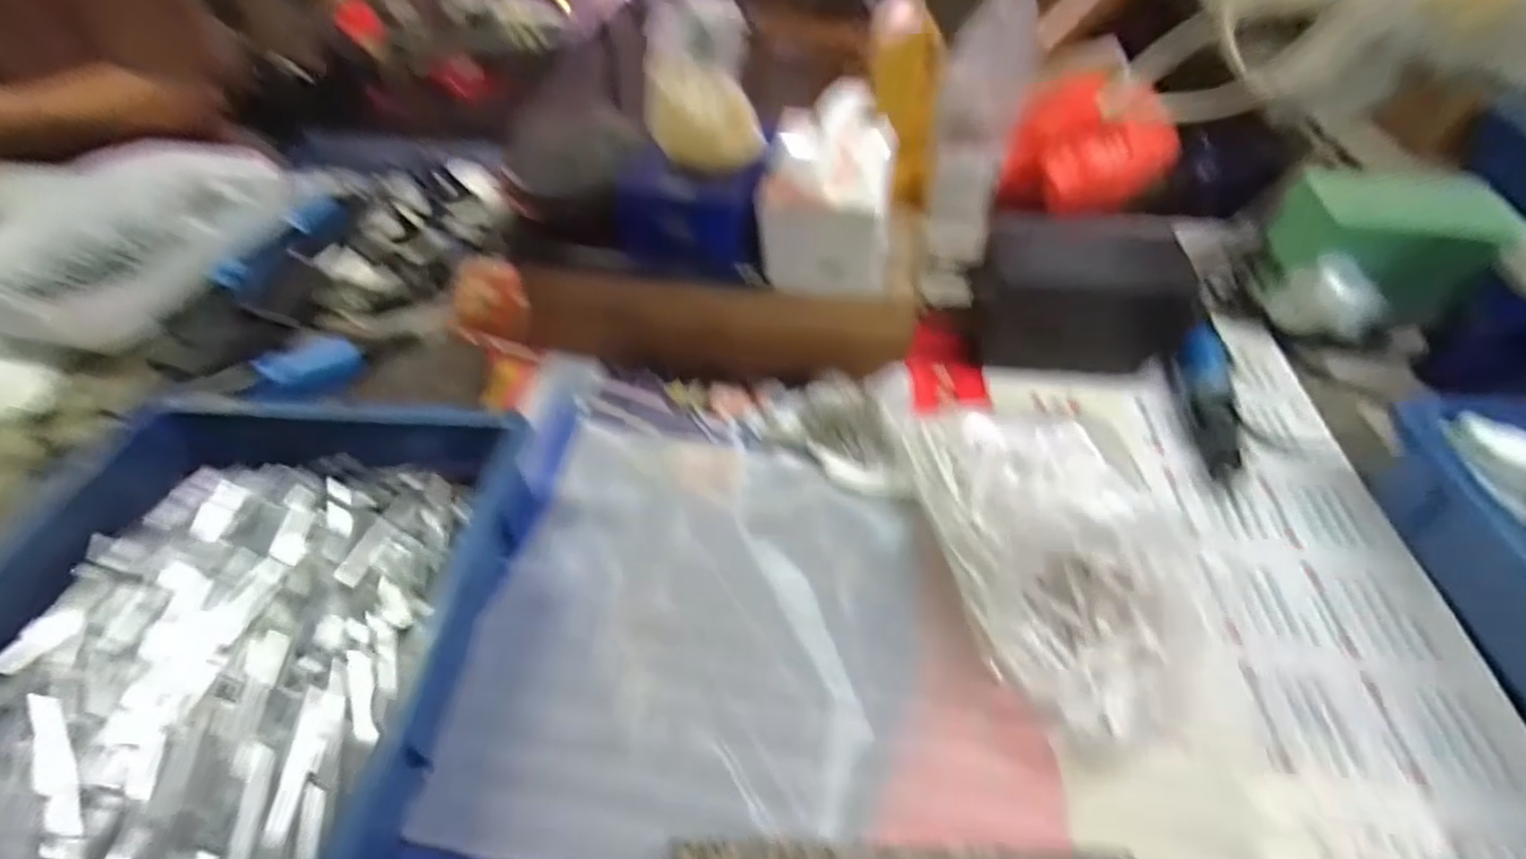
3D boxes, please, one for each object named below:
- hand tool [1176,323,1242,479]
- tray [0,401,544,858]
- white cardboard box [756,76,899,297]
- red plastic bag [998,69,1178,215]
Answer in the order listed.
[{"bbox_3d":[0.369,-0.031,0.567,0.034,0.038,0.163,12,47,12],"label":"hand tool"},{"bbox_3d":[-0.313,0.161,0.354,0.274,0.077,0.409,2,46,2],"label":"tray"},{"bbox_3d":[0.052,-0.179,0.520,0.097,0.112,0.097,6,46,6],"label":"white cardboard box"},{"bbox_3d":[0.375,-0.324,0.771,0.174,0.146,0.070,-13,47,-12],"label":"red plastic bag"}]

